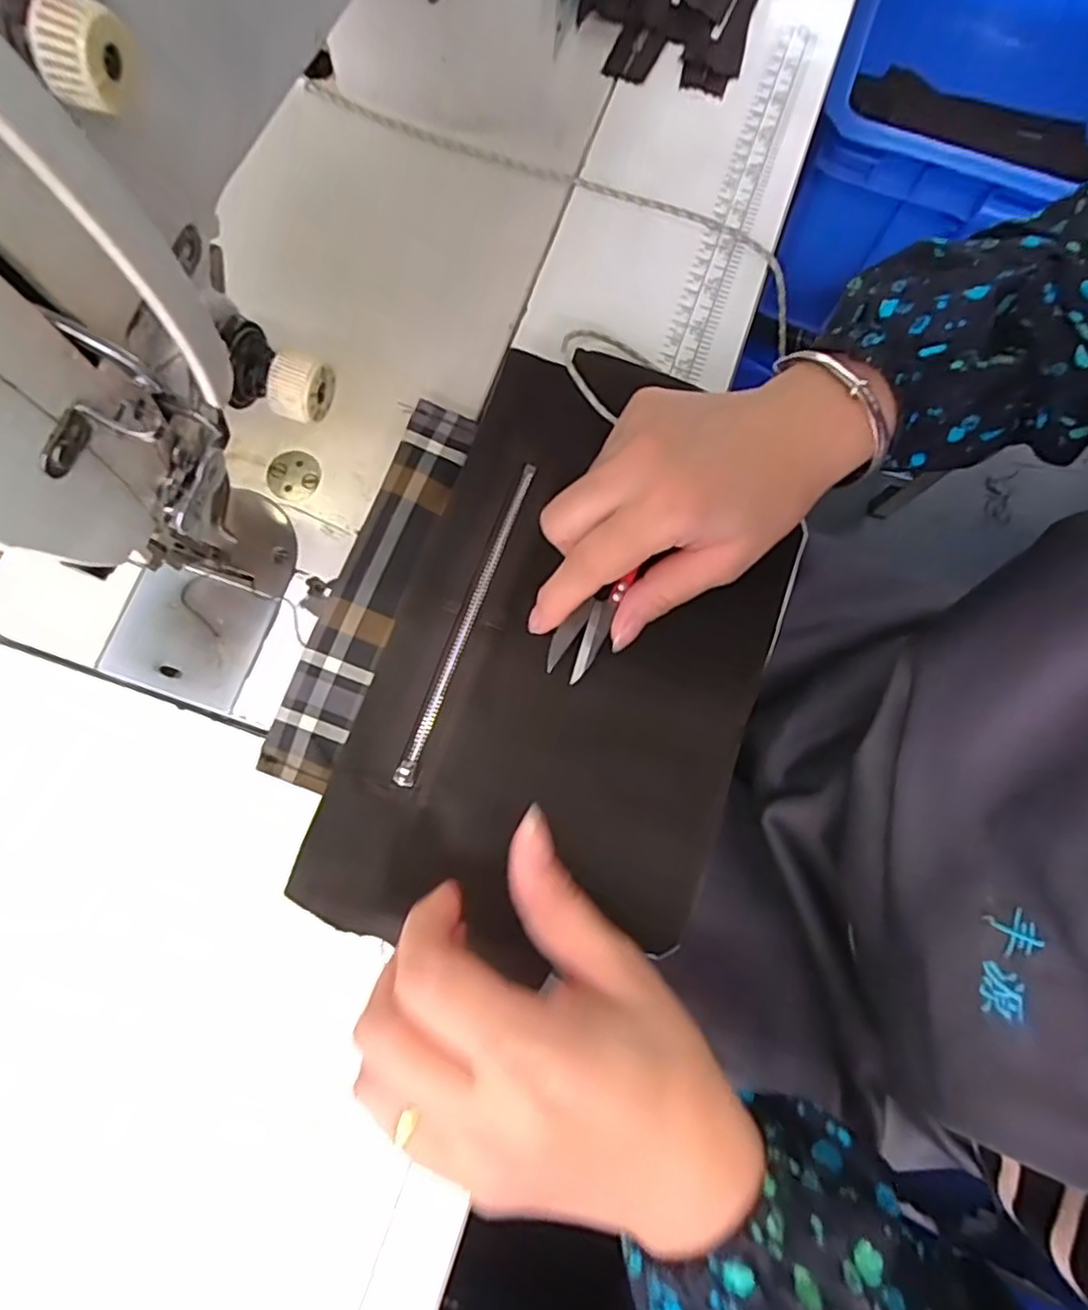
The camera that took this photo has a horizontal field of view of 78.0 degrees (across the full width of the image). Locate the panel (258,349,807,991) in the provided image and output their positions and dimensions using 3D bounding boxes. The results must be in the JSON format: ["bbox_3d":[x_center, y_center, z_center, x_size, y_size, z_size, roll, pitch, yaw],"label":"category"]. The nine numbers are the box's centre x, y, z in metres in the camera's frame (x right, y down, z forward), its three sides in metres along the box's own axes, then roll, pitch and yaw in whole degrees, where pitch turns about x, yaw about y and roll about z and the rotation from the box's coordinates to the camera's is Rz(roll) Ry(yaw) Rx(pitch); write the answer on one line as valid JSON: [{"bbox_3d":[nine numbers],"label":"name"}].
[{"bbox_3d":[0.001,-0.005,0.302,0.194,0.028,0.263,20,77,3],"label":"panel"}]

